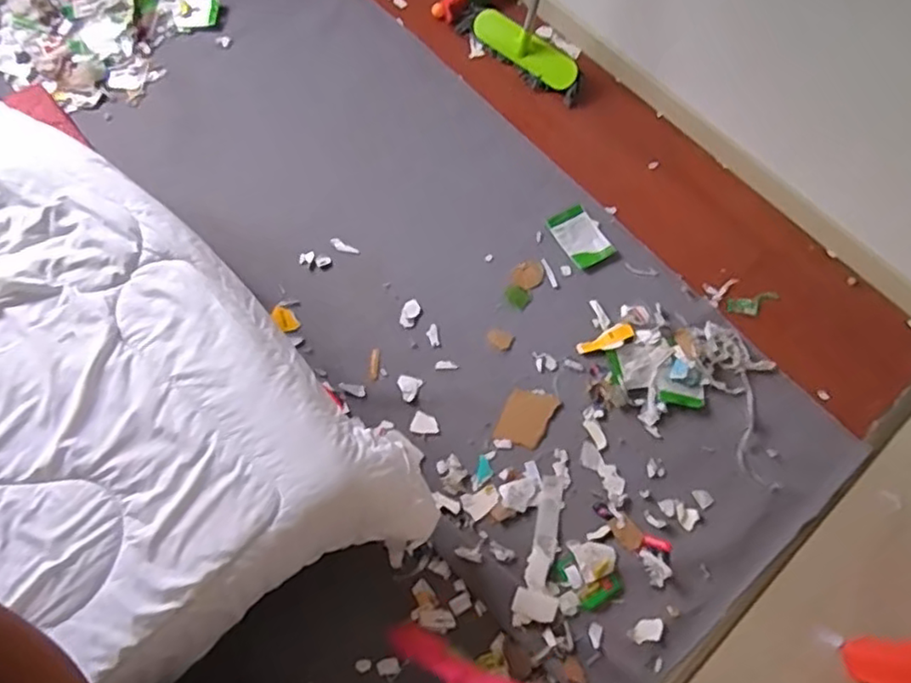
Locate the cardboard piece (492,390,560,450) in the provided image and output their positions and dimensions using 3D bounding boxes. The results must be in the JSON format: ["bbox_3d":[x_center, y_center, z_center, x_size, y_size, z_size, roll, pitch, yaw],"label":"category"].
[{"bbox_3d":[0.165,0.179,1.541,0.102,0.005,0.148,27,69,11],"label":"cardboard piece"}]

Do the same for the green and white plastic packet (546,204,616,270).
[{"bbox_3d":[0.326,-0.273,1.716,0.115,0.022,0.161,-29,70,-12],"label":"green and white plastic packet"}]

